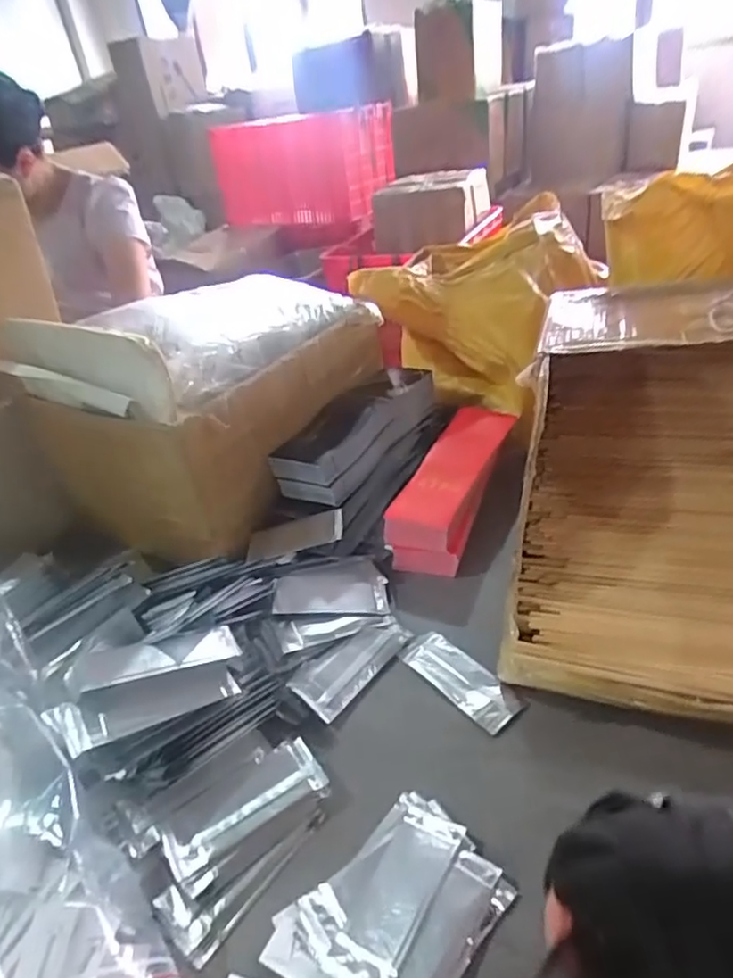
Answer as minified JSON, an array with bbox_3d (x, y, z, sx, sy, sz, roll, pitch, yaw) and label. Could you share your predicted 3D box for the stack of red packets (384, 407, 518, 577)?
[{"bbox_3d":[0.114,-0.014,0.792,0.095,0.061,0.292,8,37,22],"label":"stack of red packets"}]

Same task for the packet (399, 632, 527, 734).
[{"bbox_3d":[0.087,0.173,0.576,0.046,0.007,0.125,-29,39,-28],"label":"packet"}]

